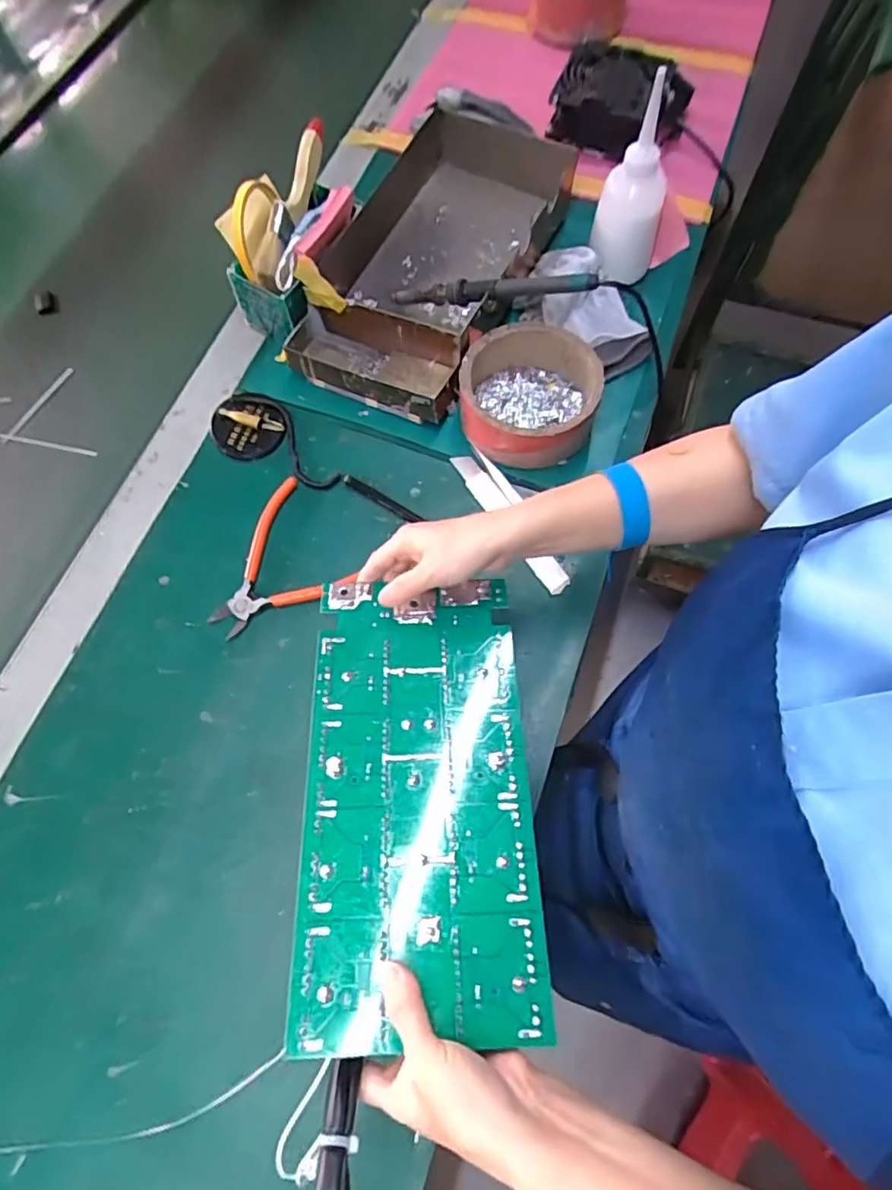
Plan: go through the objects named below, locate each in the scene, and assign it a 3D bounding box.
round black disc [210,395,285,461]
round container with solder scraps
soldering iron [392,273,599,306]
[{"bbox_3d":[-0.187,-0.159,0.564,0.066,0.008,0.058,-23,89,-4],"label":"round black disc"},{"bbox_3d":[0.075,-0.182,0.543,0.119,0.054,0.116,-1,69,2],"label":"round container with solder scraps"},{"bbox_3d":[0.038,-0.276,0.539,0.195,0.026,0.014,9,68,26],"label":"soldering iron"}]

